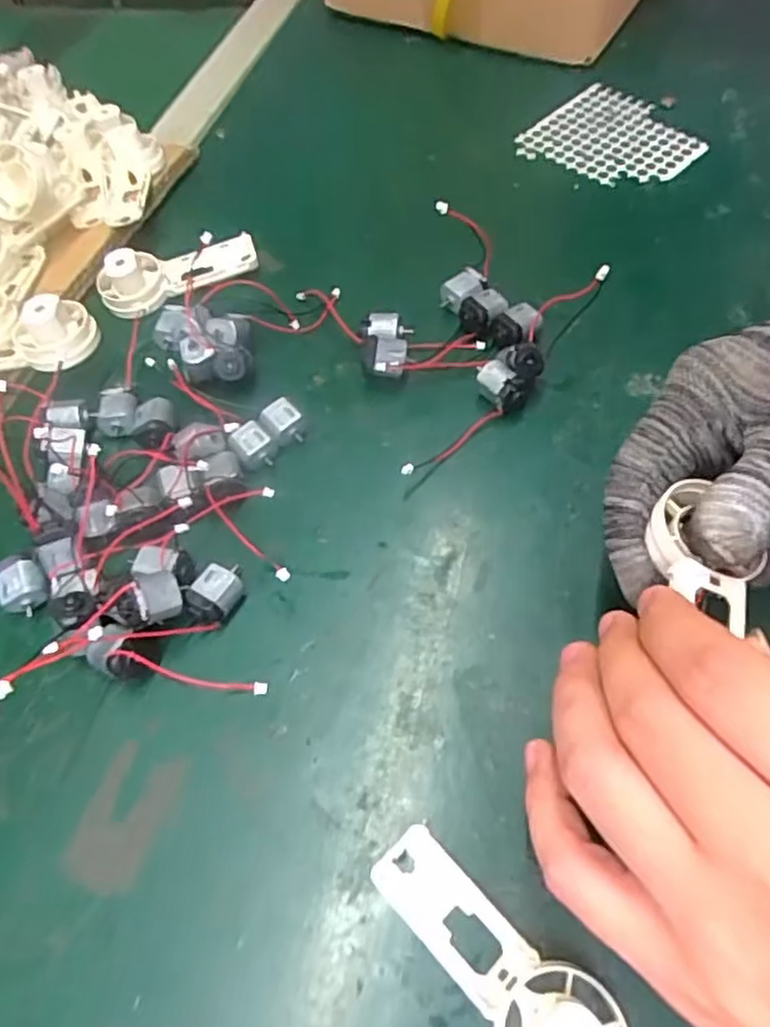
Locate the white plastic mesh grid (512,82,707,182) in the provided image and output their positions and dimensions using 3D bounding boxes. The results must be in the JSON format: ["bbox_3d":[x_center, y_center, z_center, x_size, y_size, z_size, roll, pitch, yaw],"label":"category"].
[{"bbox_3d":[0.157,-0.256,0.469,0.094,0.005,0.100,-39,65,-18],"label":"white plastic mesh grid"}]

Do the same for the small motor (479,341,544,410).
[{"bbox_3d":[0.062,-0.068,0.346,0.027,0.026,0.028,25,64,17],"label":"small motor"}]

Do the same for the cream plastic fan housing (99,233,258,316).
[{"bbox_3d":[-0.123,-0.145,0.410,0.092,0.029,0.033,-24,61,-10],"label":"cream plastic fan housing"}]

